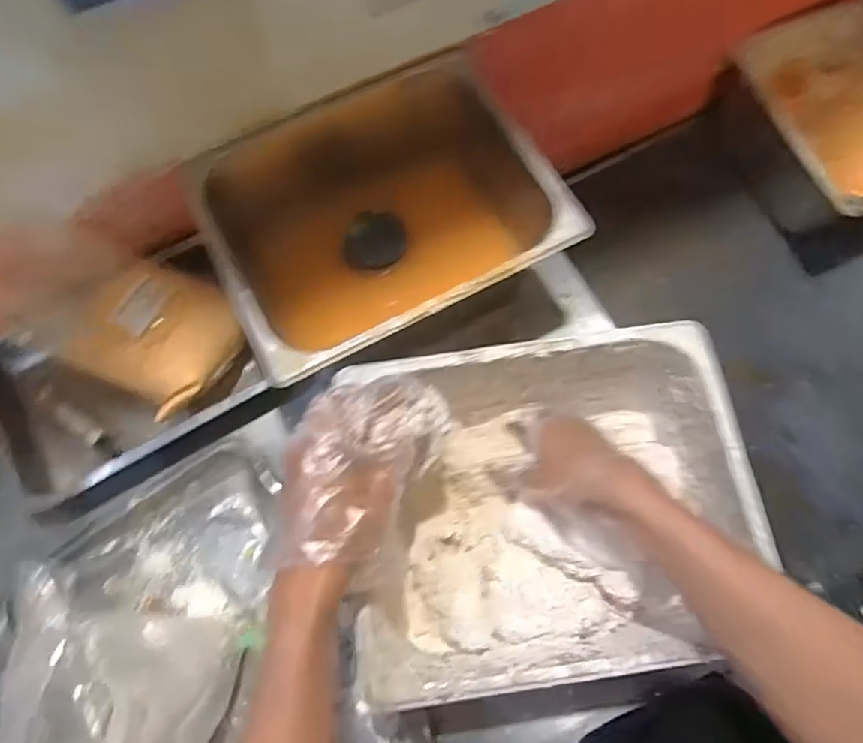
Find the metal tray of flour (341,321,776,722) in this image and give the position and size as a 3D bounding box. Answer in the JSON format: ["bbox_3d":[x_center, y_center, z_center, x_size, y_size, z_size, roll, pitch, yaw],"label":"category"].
[{"bbox_3d":[0.097,0.117,0.516,0.314,0.123,0.265,-7,71,-2],"label":"metal tray of flour"}]

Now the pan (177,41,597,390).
[{"bbox_3d":[-0.050,-0.169,0.587,0.333,0.073,0.280,-25,72,-8],"label":"pan"}]

